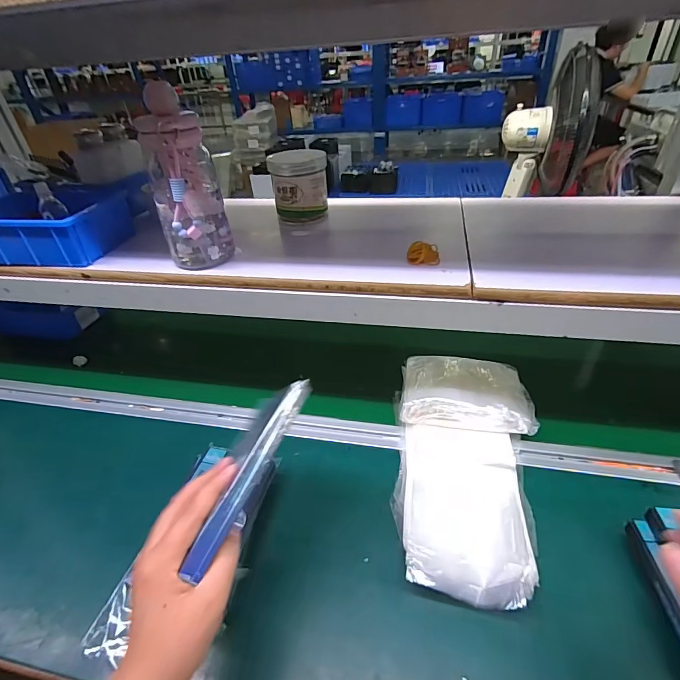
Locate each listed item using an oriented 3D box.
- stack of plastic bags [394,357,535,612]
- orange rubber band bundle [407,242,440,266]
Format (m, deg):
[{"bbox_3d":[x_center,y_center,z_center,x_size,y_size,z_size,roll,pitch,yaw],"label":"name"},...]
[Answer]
[{"bbox_3d":[0.158,0.140,0.485,0.167,0.061,0.329,4,37,11],"label":"stack of plastic bags"},{"bbox_3d":[0.099,-0.103,0.456,0.036,0.023,0.019,-4,37,1],"label":"orange rubber band bundle"}]

